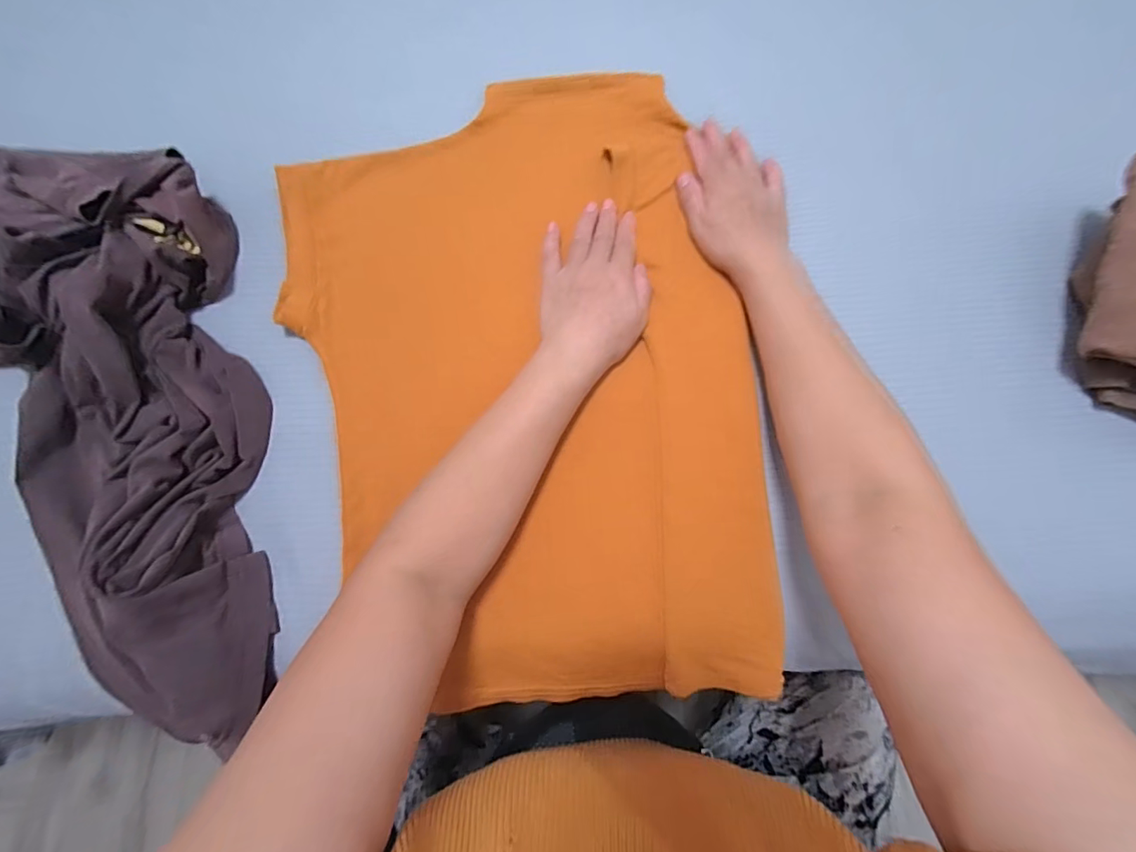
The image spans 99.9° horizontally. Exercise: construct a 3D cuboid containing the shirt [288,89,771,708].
[{"bbox_3d":[-0.037,-0.044,0.403,0.362,0.030,0.517,-10,78,0],"label":"shirt"}]

